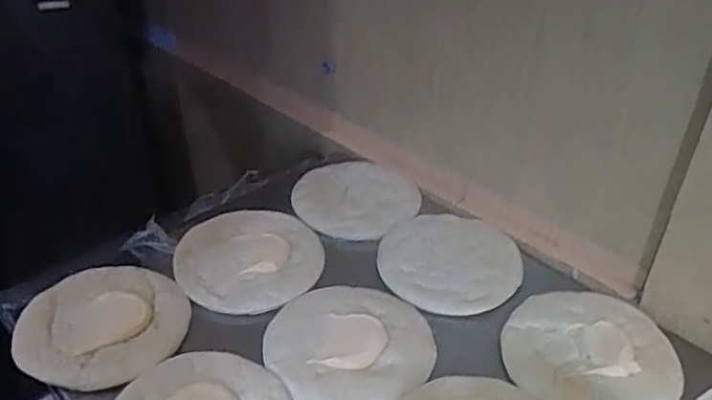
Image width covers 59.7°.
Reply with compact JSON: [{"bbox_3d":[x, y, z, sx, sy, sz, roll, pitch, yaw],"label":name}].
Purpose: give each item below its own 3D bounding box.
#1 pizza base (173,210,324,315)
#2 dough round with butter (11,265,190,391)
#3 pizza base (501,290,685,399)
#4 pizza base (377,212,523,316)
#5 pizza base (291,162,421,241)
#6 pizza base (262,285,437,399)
[{"bbox_3d":[-0.149,0.080,0.880,0.202,0.021,0.188,-6,34,-9],"label":"pizza base"},{"bbox_3d":[-0.318,0.153,0.781,0.198,0.023,0.195,0,34,0],"label":"dough round with butter"},{"bbox_3d":[0.280,0.184,0.746,0.191,0.019,0.193,0,34,0],"label":"pizza base"},{"bbox_3d":[0.132,0.082,0.877,0.191,0.022,0.184,2,42,11],"label":"pizza base"},{"bbox_3d":[0.000,-0.004,1.005,0.198,0.021,0.179,8,35,12],"label":"pizza base"},{"bbox_3d":[-0.007,0.170,0.752,0.196,0.013,0.186,-5,34,-8],"label":"pizza base"}]

